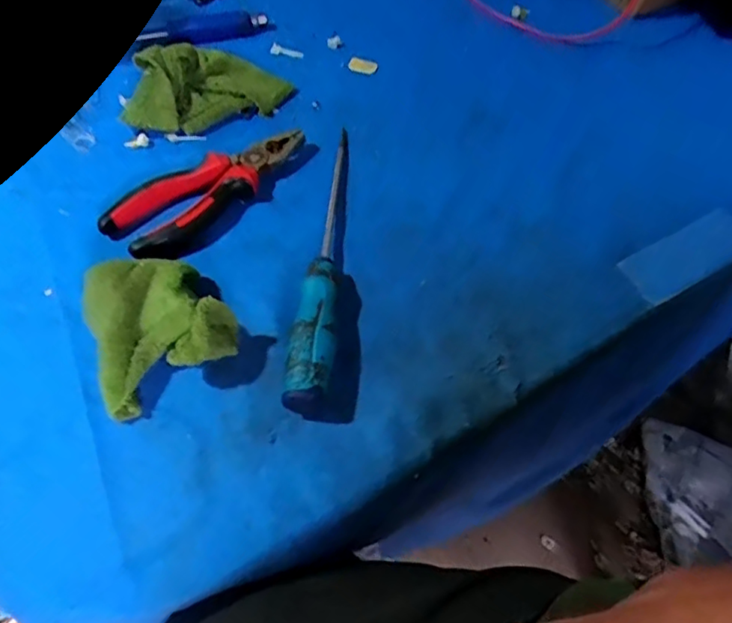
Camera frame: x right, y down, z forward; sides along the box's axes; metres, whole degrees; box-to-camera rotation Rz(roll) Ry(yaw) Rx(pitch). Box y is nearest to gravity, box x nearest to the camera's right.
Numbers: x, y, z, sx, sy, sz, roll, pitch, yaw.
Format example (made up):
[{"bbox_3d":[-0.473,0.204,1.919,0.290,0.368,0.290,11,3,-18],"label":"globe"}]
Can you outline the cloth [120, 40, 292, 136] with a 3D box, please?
[{"bbox_3d":[-0.134,-0.185,0.480,0.090,0.033,0.126,40,64,19],"label":"cloth"}]

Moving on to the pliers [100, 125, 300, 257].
[{"bbox_3d":[-0.117,-0.095,0.436,0.061,0.019,0.156,37,63,18],"label":"pliers"}]

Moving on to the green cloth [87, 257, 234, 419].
[{"bbox_3d":[-0.129,0.005,0.359,0.084,0.043,0.093,-23,62,-16],"label":"green cloth"}]

